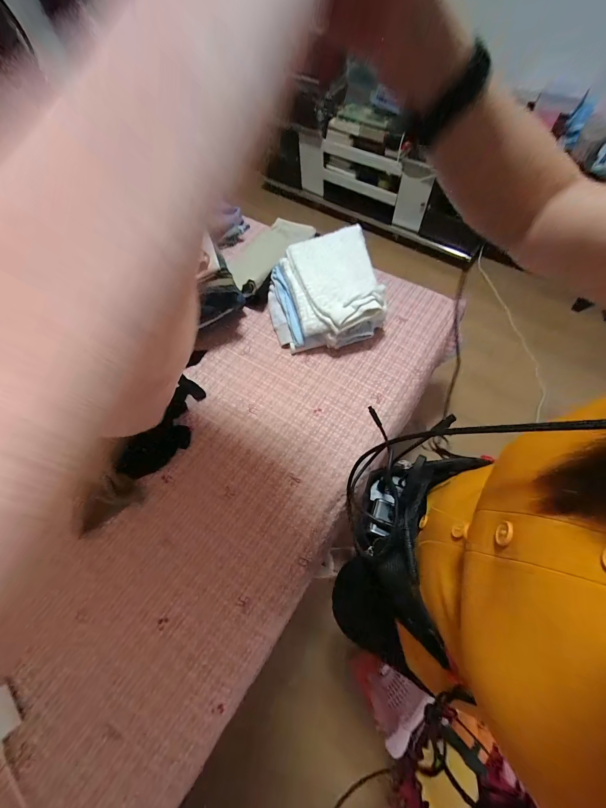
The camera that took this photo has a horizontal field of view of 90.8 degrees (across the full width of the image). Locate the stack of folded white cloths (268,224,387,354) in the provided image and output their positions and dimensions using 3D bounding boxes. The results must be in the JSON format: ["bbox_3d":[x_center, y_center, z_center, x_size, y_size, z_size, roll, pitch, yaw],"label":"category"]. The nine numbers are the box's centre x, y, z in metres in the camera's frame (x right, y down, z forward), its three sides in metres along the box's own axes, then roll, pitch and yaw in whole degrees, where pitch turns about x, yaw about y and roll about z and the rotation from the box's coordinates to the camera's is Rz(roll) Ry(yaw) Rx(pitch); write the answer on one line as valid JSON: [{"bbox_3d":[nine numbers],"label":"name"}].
[{"bbox_3d":[0.058,-0.334,0.943,0.323,0.202,0.317,-15,66,-4],"label":"stack of folded white cloths"}]

